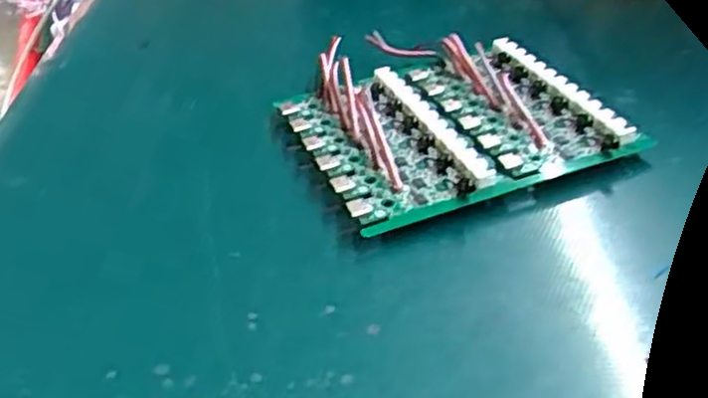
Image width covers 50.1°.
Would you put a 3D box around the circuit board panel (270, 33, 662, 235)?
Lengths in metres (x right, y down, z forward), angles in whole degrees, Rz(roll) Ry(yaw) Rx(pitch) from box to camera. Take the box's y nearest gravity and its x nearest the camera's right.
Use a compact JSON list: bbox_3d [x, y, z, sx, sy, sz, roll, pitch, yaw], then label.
[{"bbox_3d":[0.039,-0.034,0.315,0.117,0.024,0.101,-17,36,-13],"label":"circuit board panel"}]

